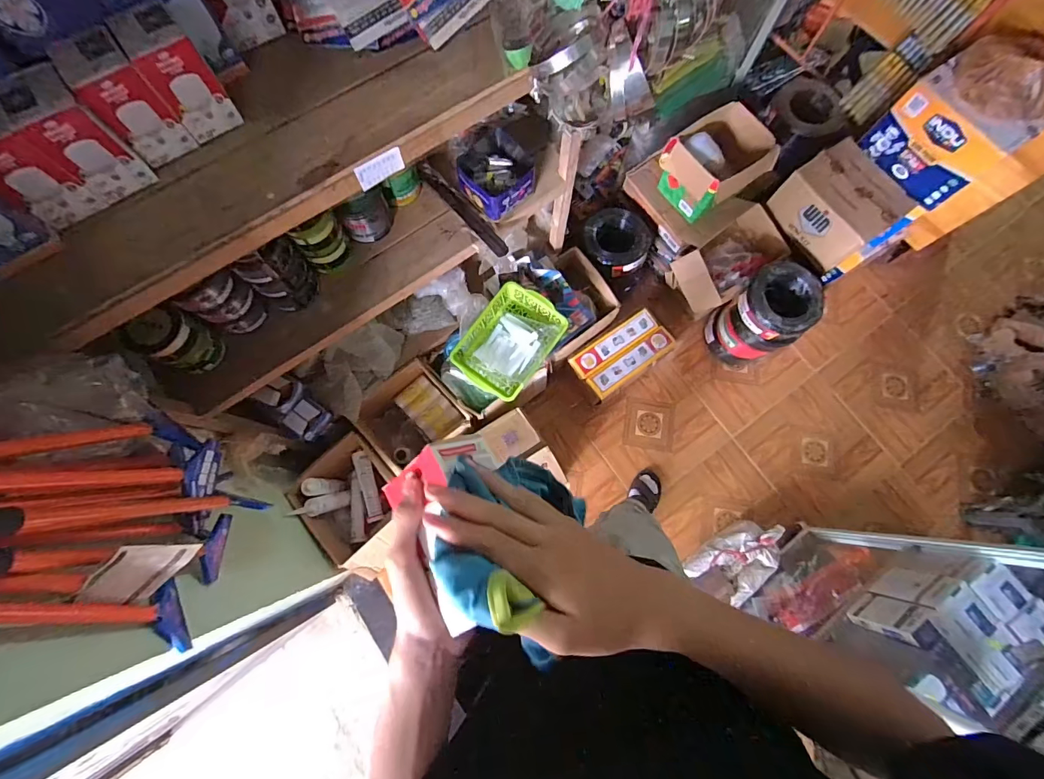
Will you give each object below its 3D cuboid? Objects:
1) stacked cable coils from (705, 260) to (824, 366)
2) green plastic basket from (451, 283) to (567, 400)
[{"bbox_3d":[0.743,-0.221,1.393,0.226,0.292,0.210,0,76,-1],"label":"stacked cable coils"},{"bbox_3d":[-0.034,-0.128,1.242,0.212,0.097,0.285,34,78,7],"label":"green plastic basket"}]

